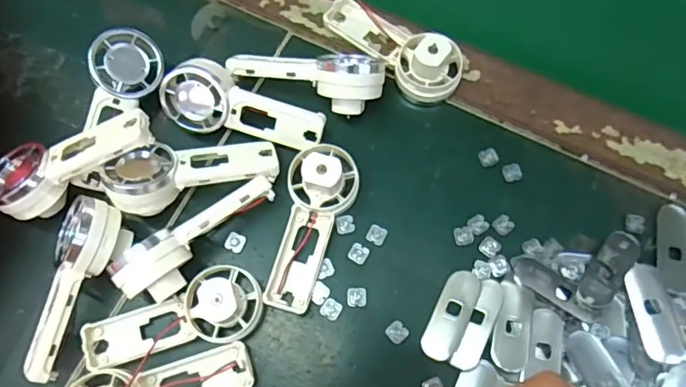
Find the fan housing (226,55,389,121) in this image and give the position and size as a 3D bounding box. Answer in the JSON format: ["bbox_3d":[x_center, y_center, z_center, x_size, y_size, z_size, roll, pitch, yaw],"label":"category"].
[{"bbox_3d":[-0.021,-0.070,0.320,0.088,0.032,0.029,19,73,7],"label":"fan housing"}]

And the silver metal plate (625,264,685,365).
[{"bbox_3d":[0.164,0.062,0.283,0.022,0.008,0.050,-9,72,-2],"label":"silver metal plate"}]

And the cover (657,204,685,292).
[{"bbox_3d":[0.184,0.029,0.299,0.018,0.004,0.049,11,72,4],"label":"cover"}]

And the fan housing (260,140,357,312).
[{"bbox_3d":[-0.019,0.018,0.296,0.037,0.020,0.091,17,86,6],"label":"fan housing"}]

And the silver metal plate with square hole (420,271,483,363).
[{"bbox_3d":[0.058,0.065,0.290,0.019,0.004,0.049,24,74,8],"label":"silver metal plate with square hole"}]

